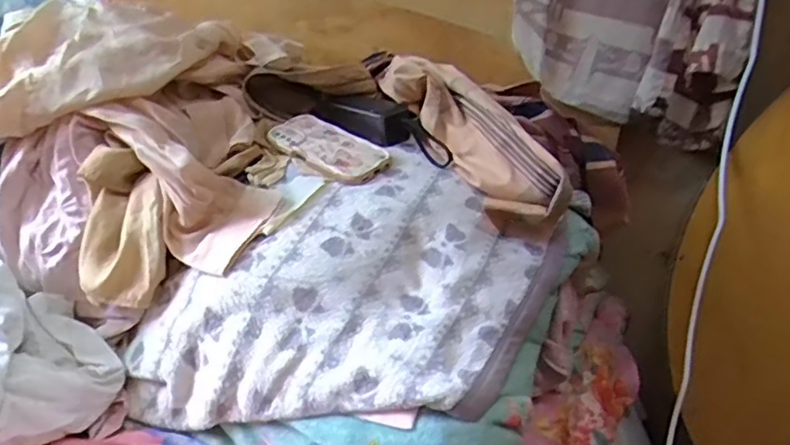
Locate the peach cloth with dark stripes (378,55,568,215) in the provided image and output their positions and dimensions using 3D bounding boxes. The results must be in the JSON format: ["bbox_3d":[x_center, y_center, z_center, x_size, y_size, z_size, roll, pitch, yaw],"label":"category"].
[{"bbox_3d":[0.094,-0.128,0.795,0.094,0.080,0.361,-8,42,-31],"label":"peach cloth with dark stripes"}]

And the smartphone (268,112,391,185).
[{"bbox_3d":[-0.089,-0.100,0.799,0.169,0.012,0.089,28,48,30],"label":"smartphone"}]

